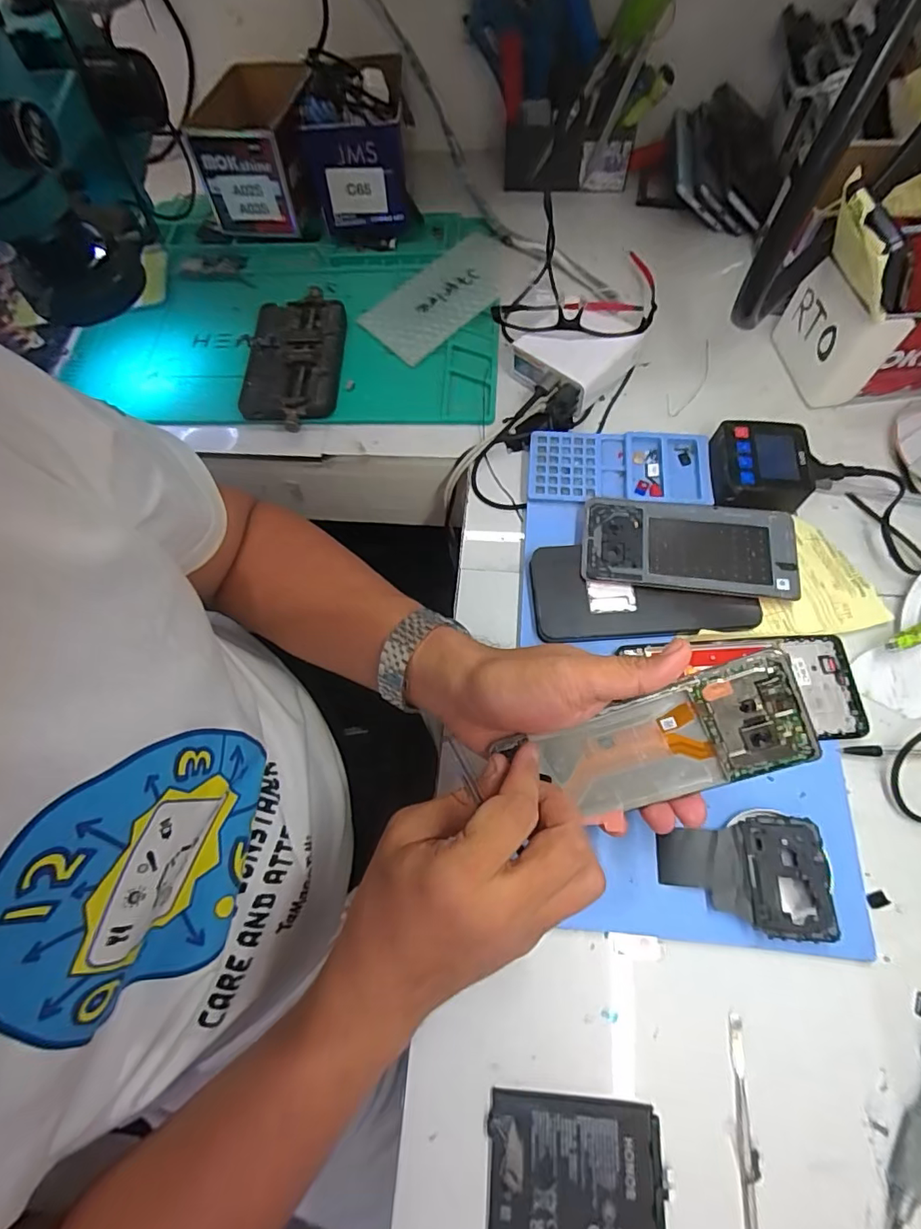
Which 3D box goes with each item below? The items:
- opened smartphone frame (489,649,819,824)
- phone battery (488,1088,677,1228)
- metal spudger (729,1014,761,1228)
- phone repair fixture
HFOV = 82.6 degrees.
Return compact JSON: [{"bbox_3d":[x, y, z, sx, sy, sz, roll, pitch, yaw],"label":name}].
[{"bbox_3d":[0.112,0.073,0.289,0.141,0.005,0.072,-24,111,21],"label":"opened smartphone frame"},{"bbox_3d":[0.063,0.305,0.285,0.094,0.006,0.066,3,67,5],"label":"phone battery"},{"bbox_3d":[0.155,0.307,0.280,0.010,0.004,0.149,5,68,5],"label":"metal spudger"},{"bbox_3d":[-0.166,-0.258,0.516,0.096,0.017,0.162,-2,67,3],"label":"phone repair fixture"}]

